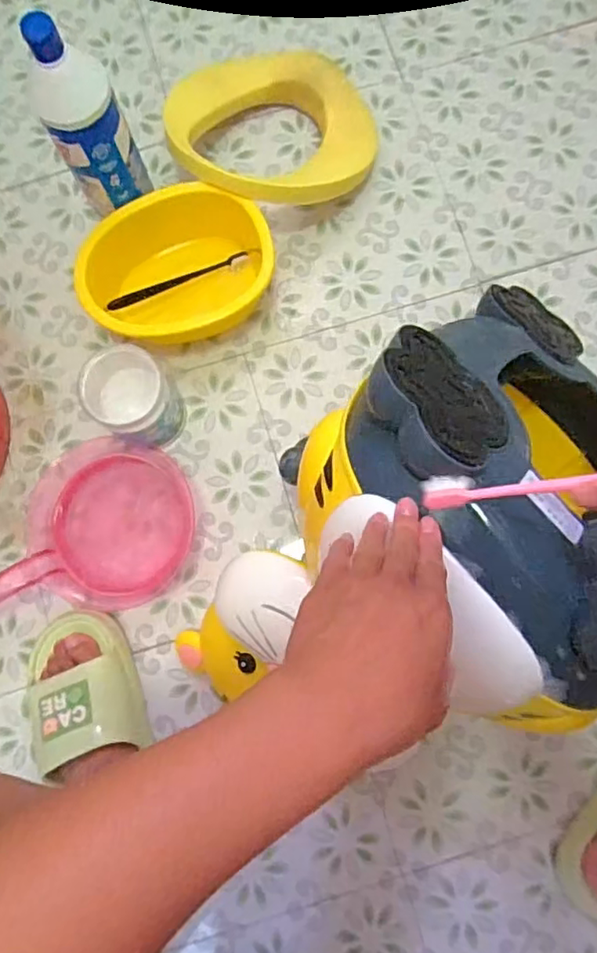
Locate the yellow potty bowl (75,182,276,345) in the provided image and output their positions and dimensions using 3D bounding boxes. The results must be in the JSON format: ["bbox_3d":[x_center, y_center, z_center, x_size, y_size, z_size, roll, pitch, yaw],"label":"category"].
[{"bbox_3d":[-0.135,-0.233,0.669,0.208,0.094,0.142,-14,81,-3],"label":"yellow potty bowl"}]

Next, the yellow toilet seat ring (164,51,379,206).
[{"bbox_3d":[-0.029,-0.403,0.703,0.252,0.046,0.168,-17,88,-17],"label":"yellow toilet seat ring"}]

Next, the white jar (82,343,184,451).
[{"bbox_3d":[-0.171,-0.079,0.634,0.087,0.121,0.097,-30,82,-5],"label":"white jar"}]

